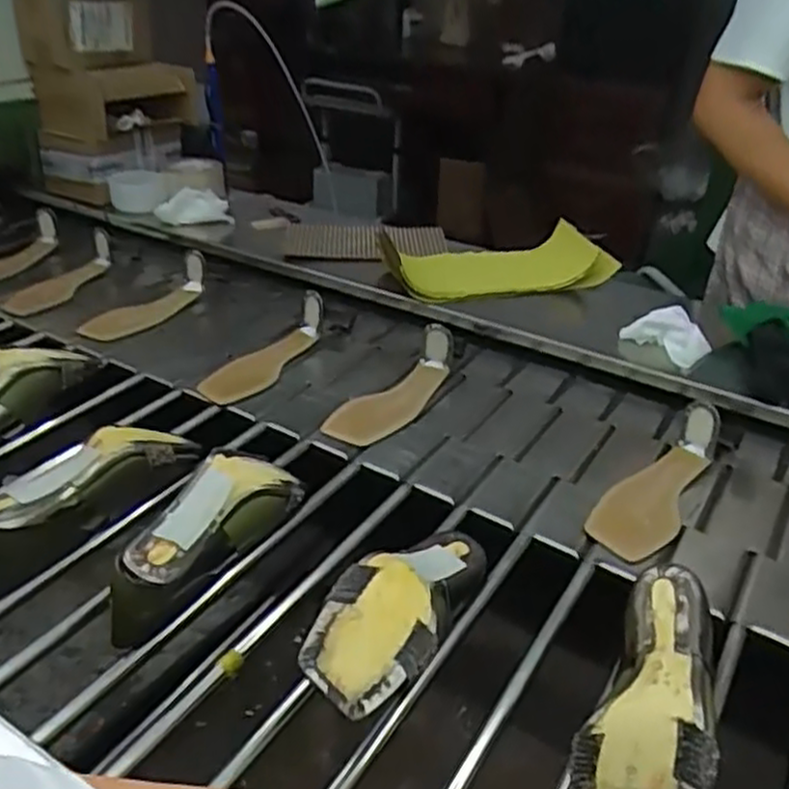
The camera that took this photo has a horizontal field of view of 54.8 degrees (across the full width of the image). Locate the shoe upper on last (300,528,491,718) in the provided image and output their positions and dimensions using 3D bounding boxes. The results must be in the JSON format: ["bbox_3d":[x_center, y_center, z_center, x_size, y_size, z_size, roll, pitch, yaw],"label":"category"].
[{"bbox_3d":[0.015,0.154,0.580,0.079,0.060,0.221,18,21,25],"label":"shoe upper on last"}]

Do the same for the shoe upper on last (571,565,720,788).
[{"bbox_3d":[0.177,0.215,0.524,0.078,0.073,0.214,14,34,19],"label":"shoe upper on last"}]

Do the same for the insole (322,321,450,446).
[{"bbox_3d":[0.001,-0.013,0.885,0.075,0.051,0.204,22,37,29],"label":"insole"}]

